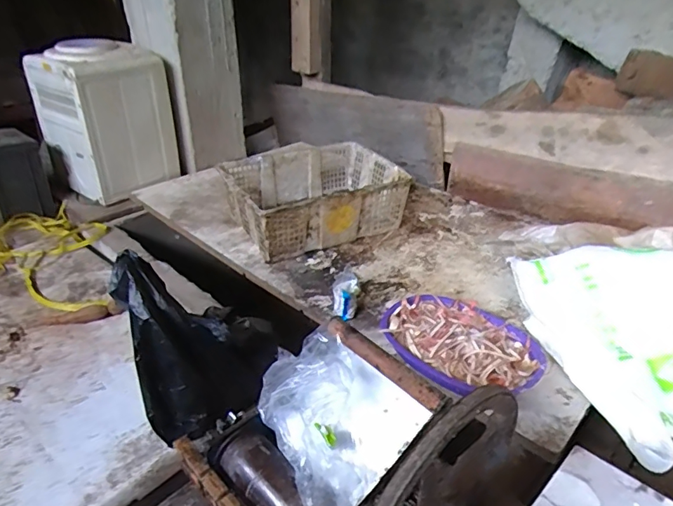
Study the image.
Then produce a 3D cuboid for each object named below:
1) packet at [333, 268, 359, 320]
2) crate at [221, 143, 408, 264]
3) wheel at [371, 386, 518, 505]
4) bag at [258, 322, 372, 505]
[{"bbox_3d":[0.020,0.100,1.108,0.052,0.059,0.149,3,31,3],"label":"packet"},{"bbox_3d":[-0.066,-0.164,1.440,0.467,0.170,0.346,-15,34,-24],"label":"crate"},{"bbox_3d":[0.104,0.256,0.491,0.253,0.268,0.044,-21,37,-31],"label":"wheel"},{"bbox_3d":[-0.023,0.186,0.519,0.103,0.067,0.206,-7,53,-12],"label":"bag"}]

